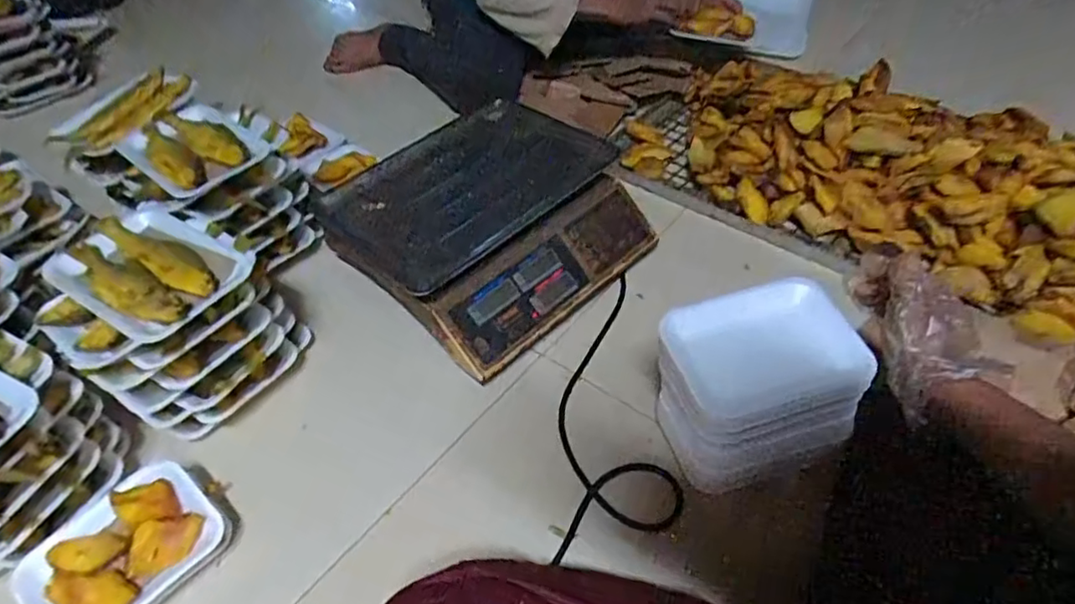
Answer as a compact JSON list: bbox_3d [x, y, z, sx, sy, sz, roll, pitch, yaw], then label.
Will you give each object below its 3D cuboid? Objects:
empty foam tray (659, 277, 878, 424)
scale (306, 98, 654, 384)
[{"bbox_3d":[0.198,0.041,0.544,0.155,0.029,0.121,-13,47,-6],"label":"empty foam tray"},{"bbox_3d":[-0.065,-0.104,0.822,0.335,0.127,0.318,-37,54,-26],"label":"scale"}]

